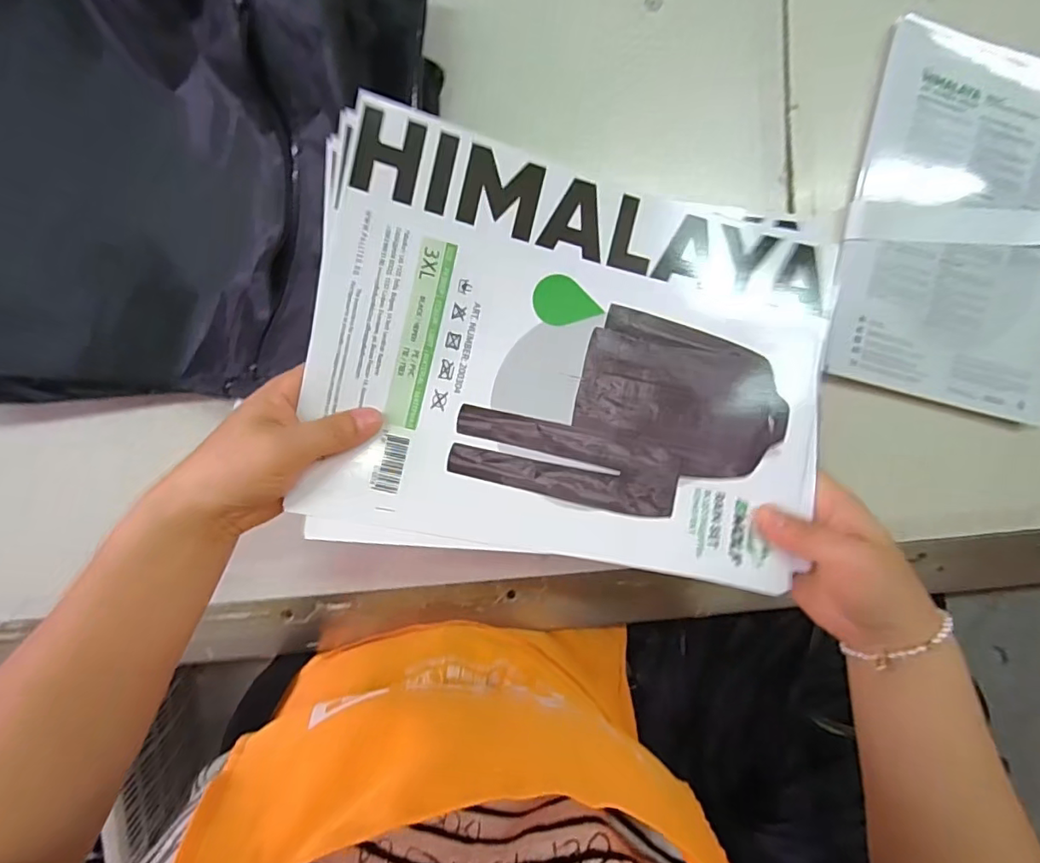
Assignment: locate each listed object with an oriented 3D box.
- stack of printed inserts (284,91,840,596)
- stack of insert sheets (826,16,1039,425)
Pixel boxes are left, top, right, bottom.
[{"bbox_3d":[0.033,-0.037,0.305,0.283,0.032,0.217,8,95,-7],"label":"stack of printed inserts"},{"bbox_3d":[0.387,-0.175,0.463,0.213,0.015,0.298,12,94,-5],"label":"stack of insert sheets"}]

